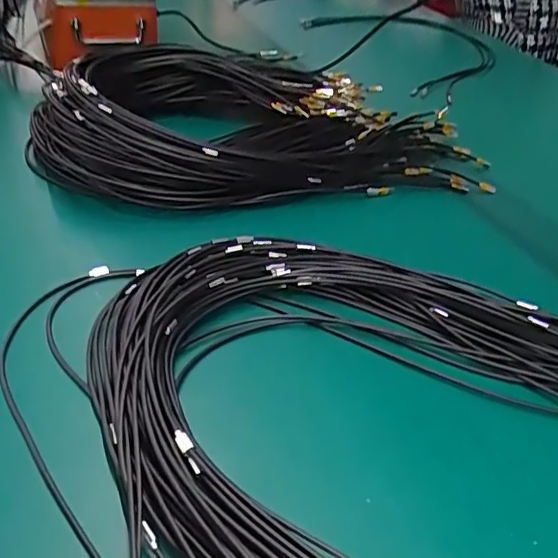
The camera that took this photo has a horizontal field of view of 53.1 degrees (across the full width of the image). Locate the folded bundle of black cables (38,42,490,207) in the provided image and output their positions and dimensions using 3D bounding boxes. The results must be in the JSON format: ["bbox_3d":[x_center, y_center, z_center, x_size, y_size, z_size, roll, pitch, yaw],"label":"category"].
[{"bbox_3d":[-0.012,-0.209,0.717,0.567,0.099,0.305,-3,40,-12],"label":"folded bundle of black cables"}]

